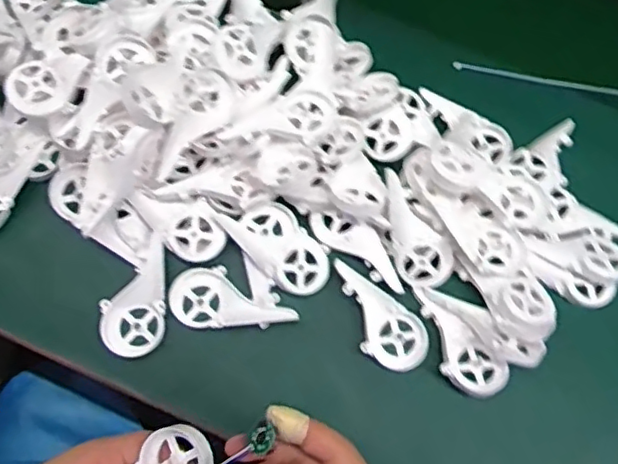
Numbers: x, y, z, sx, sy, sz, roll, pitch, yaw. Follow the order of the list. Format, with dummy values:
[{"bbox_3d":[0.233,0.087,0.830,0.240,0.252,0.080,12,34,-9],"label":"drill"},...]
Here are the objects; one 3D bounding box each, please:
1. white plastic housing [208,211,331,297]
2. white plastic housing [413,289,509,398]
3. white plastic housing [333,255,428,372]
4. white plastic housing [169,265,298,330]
[{"bbox_3d":[-0.025,0.010,0.470,0.045,0.015,0.094,-43,80,-14],"label":"white plastic housing"},{"bbox_3d":[0.111,0.085,0.462,0.042,0.021,0.091,-35,78,-13],"label":"white plastic housing"},{"bbox_3d":[0.049,0.067,0.463,0.093,0.015,0.046,39,75,8],"label":"white plastic housing"},{"bbox_3d":[-0.058,0.050,0.460,0.092,0.016,0.046,1,73,-3],"label":"white plastic housing"}]

